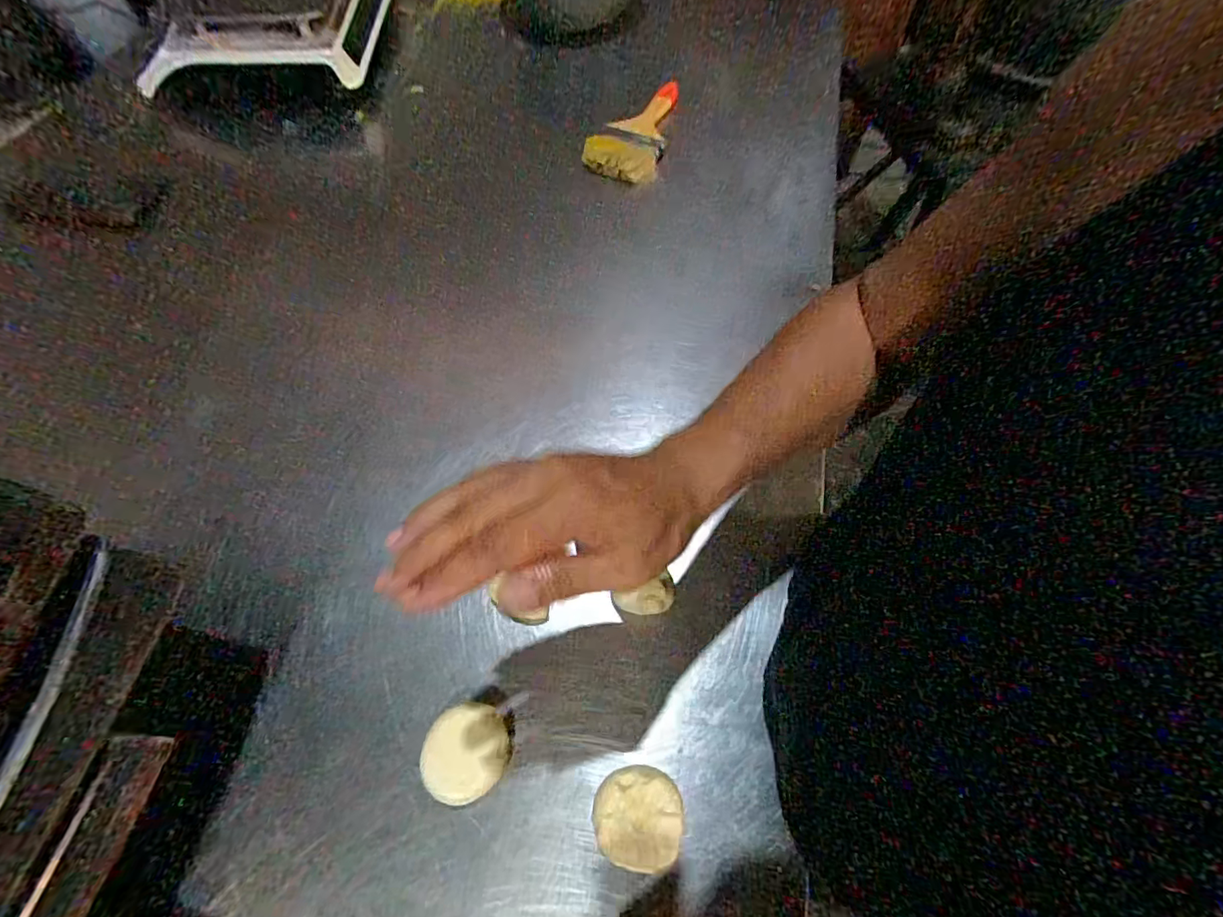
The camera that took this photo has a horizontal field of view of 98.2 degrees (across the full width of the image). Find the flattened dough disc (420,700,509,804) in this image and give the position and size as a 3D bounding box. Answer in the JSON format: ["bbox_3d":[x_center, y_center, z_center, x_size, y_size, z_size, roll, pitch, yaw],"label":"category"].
[{"bbox_3d":[-0.111,0.226,0.408,0.059,0.031,0.066,9,64,5],"label":"flattened dough disc"}]

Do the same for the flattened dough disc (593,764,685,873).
[{"bbox_3d":[0.020,0.259,0.384,0.062,0.024,0.061,4,58,4],"label":"flattened dough disc"}]

